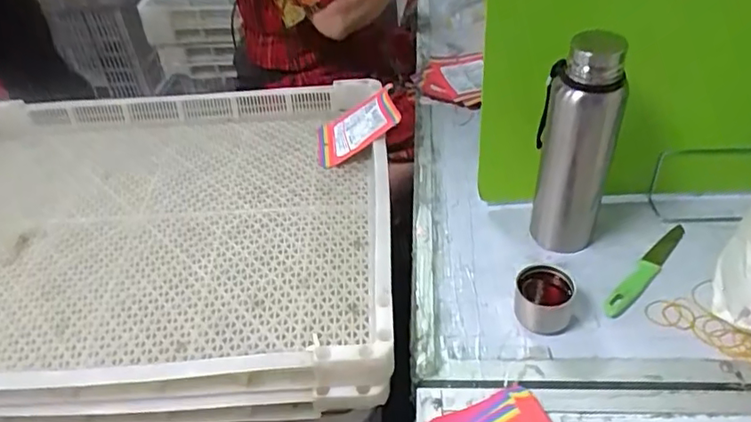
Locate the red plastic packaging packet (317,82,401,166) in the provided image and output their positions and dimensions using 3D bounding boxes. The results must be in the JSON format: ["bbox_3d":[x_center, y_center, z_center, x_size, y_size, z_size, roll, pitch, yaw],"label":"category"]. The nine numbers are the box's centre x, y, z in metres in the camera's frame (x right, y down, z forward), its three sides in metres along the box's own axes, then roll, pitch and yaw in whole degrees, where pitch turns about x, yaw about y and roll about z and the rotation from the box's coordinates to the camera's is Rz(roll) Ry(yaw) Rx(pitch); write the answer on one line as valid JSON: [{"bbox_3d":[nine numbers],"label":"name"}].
[{"bbox_3d":[-0.031,-0.121,0.865,0.147,0.019,0.090,-28,52,32],"label":"red plastic packaging packet"}]

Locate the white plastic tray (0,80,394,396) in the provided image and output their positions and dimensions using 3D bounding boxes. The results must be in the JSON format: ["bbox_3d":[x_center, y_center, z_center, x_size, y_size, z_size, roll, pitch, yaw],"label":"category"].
[{"bbox_3d":[-0.311,0.009,0.781,0.653,0.098,0.518,-4,41,3],"label":"white plastic tray"}]

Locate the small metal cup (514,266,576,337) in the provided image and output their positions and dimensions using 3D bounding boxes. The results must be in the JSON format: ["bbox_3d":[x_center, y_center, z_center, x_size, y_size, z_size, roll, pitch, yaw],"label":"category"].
[{"bbox_3d":[0.183,0.095,0.636,0.061,0.057,0.051,7,43,15],"label":"small metal cup"}]

